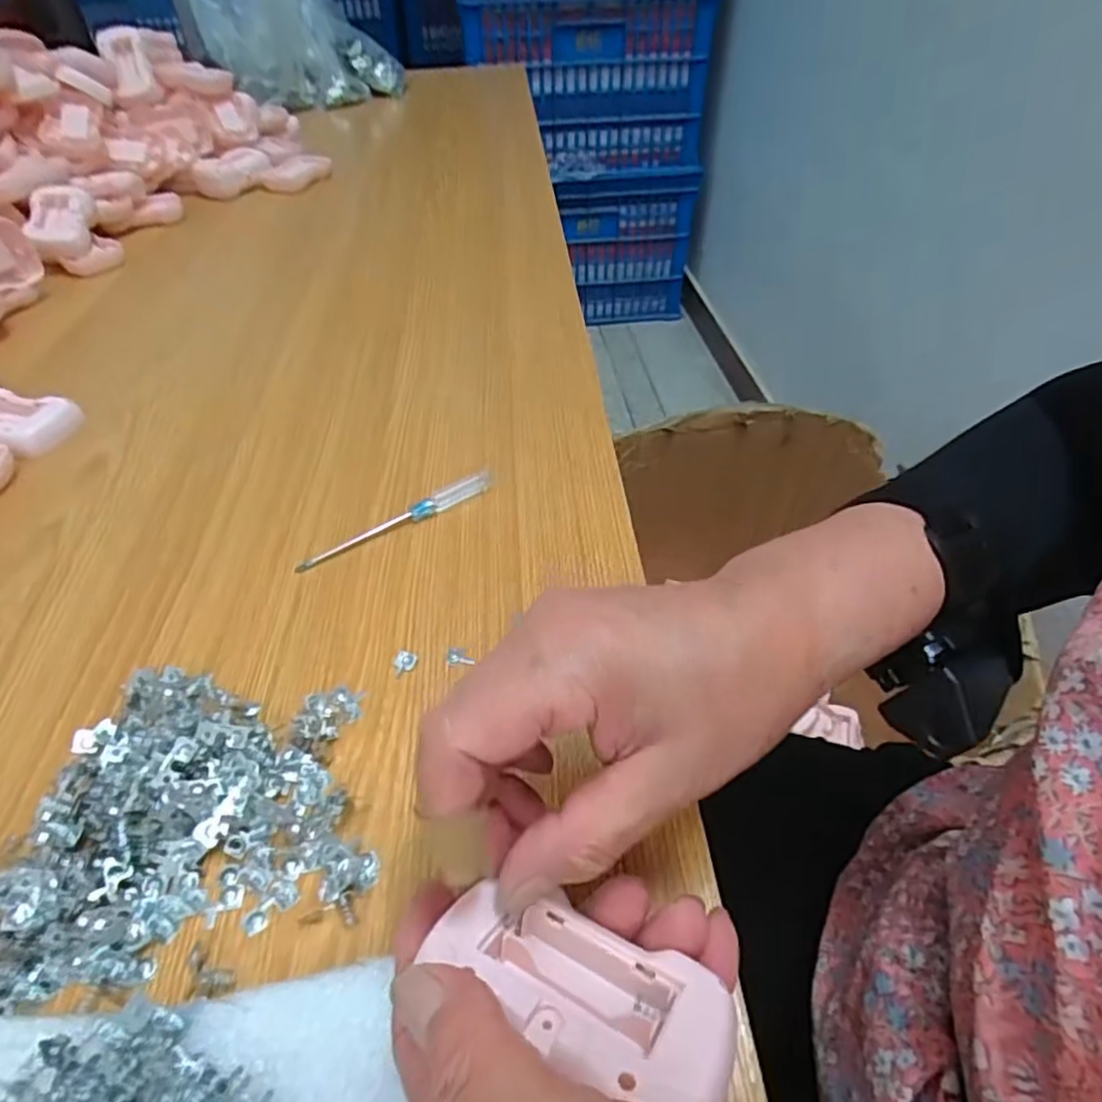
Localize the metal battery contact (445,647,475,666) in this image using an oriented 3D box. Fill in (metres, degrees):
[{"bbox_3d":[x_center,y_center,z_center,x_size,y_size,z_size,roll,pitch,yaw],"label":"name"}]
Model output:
[{"bbox_3d":[-0.044,0.050,0.327,0.014,0.004,0.011,2,44,2],"label":"metal battery contact"}]

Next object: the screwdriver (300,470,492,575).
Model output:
[{"bbox_3d":[-0.086,-0.018,0.393,0.123,0.013,0.010,-28,50,-25],"label":"screwdriver"}]

